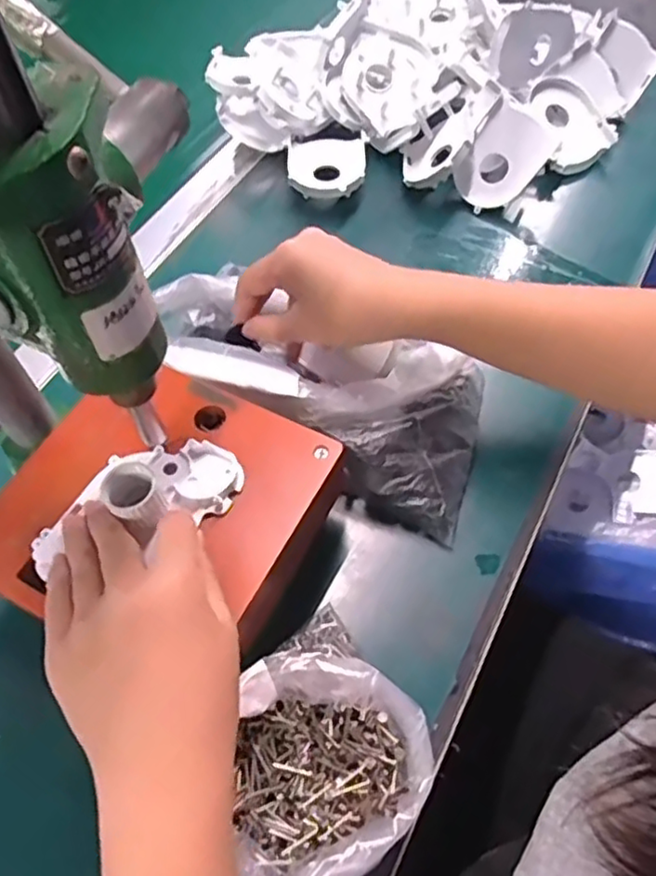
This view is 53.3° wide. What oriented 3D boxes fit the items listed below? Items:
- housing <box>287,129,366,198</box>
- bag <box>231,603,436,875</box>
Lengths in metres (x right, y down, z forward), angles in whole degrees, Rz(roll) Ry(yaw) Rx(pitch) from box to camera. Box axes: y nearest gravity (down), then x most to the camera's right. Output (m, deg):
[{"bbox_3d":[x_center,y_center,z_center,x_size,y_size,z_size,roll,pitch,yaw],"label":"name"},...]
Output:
[{"bbox_3d":[-0.002,-0.237,0.576,0.068,0.025,0.082,3,58,4],"label":"housing"},{"bbox_3d":[-0.010,0.154,0.319,0.111,0.044,0.106,-33,62,-18],"label":"bag"}]

